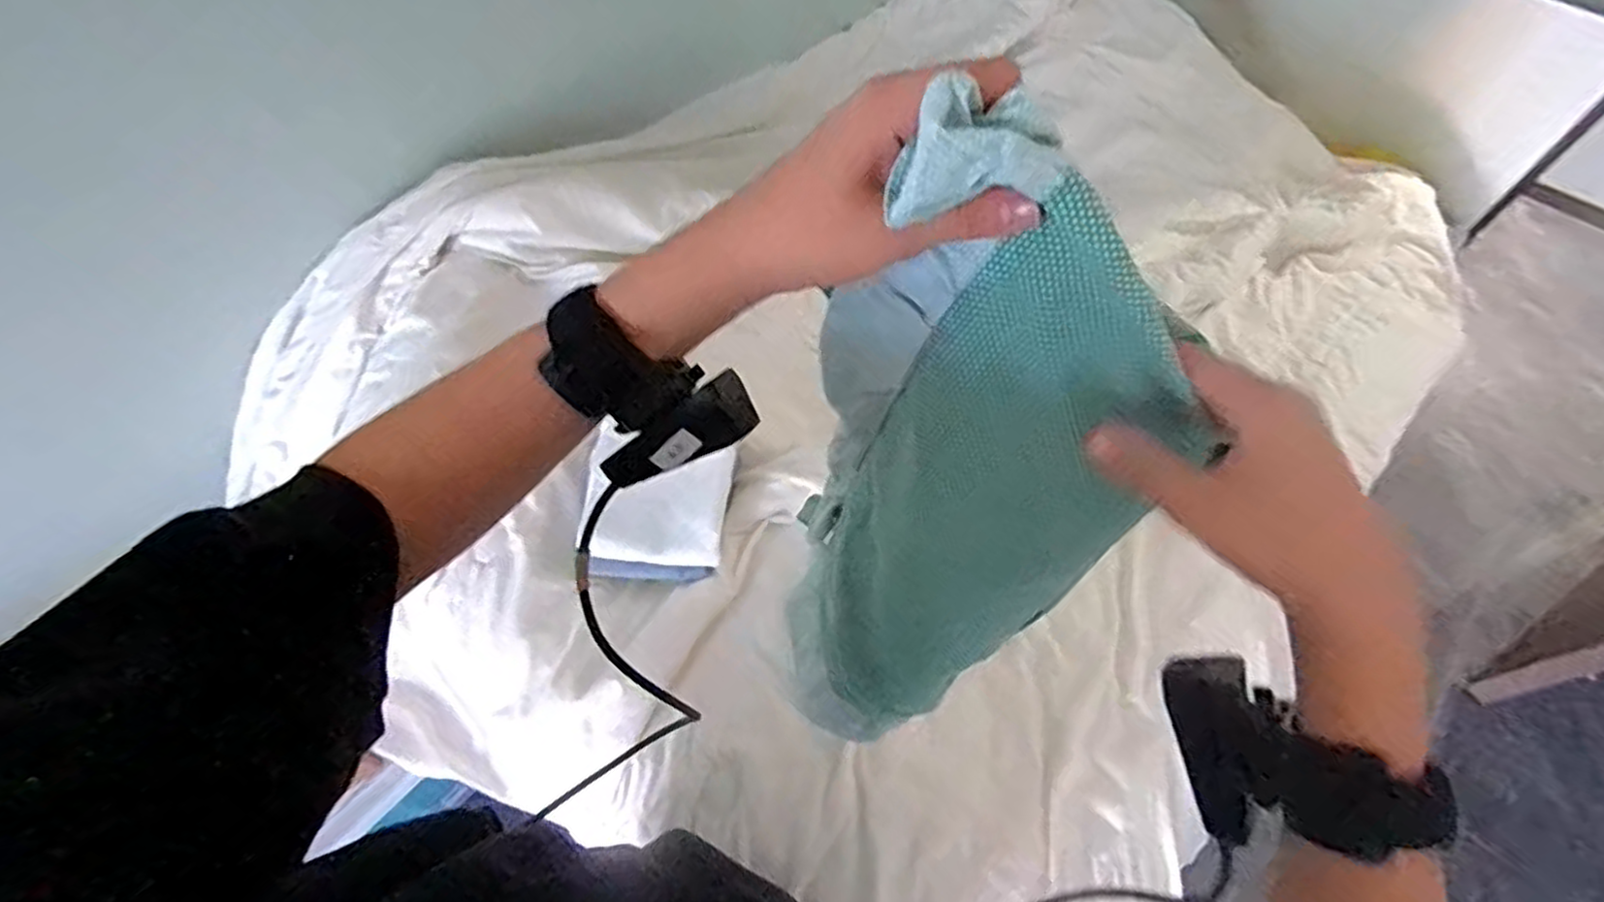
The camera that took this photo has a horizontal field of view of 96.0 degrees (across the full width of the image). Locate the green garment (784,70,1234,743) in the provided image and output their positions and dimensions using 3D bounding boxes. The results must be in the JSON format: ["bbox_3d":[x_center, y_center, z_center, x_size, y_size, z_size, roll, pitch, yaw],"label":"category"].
[{"bbox_3d":[0.066,0.044,0.371,0.156,0.418,0.067,23,49,12],"label":"green garment"}]

